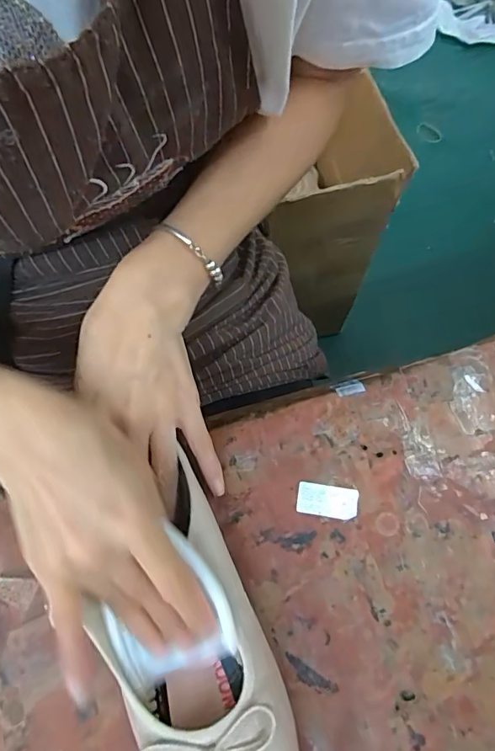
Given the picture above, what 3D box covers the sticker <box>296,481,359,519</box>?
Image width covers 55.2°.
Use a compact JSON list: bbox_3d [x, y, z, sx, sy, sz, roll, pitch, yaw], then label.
[{"bbox_3d":[0.054,0.084,0.320,0.040,0.004,0.021,8,70,3],"label":"sticker"}]

